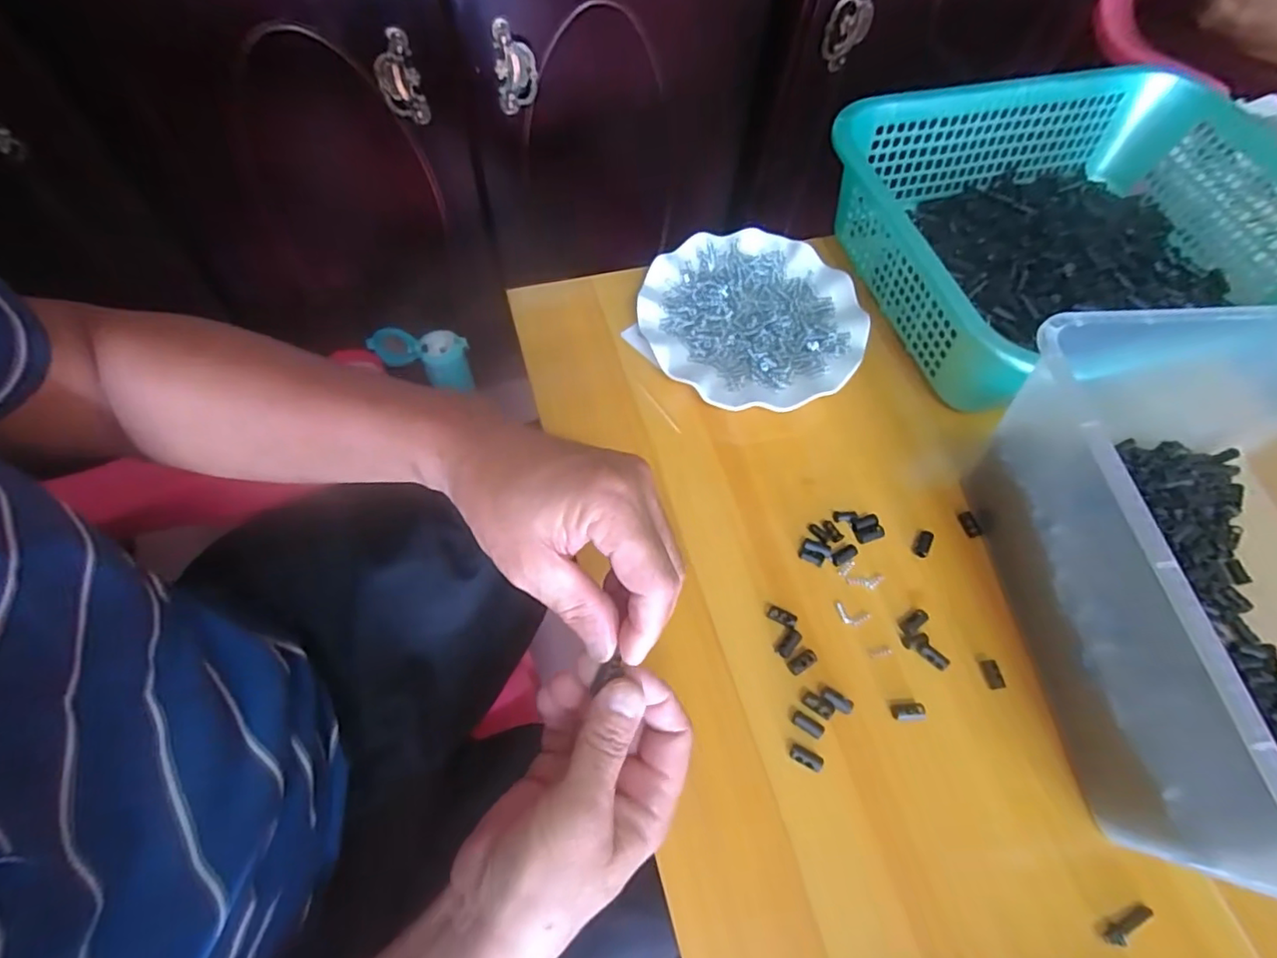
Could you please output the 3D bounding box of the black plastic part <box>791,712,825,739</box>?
[{"bbox_3d":[0.102,0.147,0.360,0.020,0.004,0.009,32,65,12],"label":"black plastic part"}]

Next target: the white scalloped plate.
[{"bbox_3d":[0.094,-0.132,0.498,0.174,0.028,0.175,2,63,-3],"label":"white scalloped plate"}]

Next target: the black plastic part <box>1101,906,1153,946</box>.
[{"bbox_3d":[0.264,0.239,0.322,0.033,0.008,0.007,-20,66,-14],"label":"black plastic part"}]

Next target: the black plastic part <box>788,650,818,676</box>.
[{"bbox_3d":[0.104,0.116,0.380,0.020,0.004,0.009,-29,68,-17],"label":"black plastic part"}]

